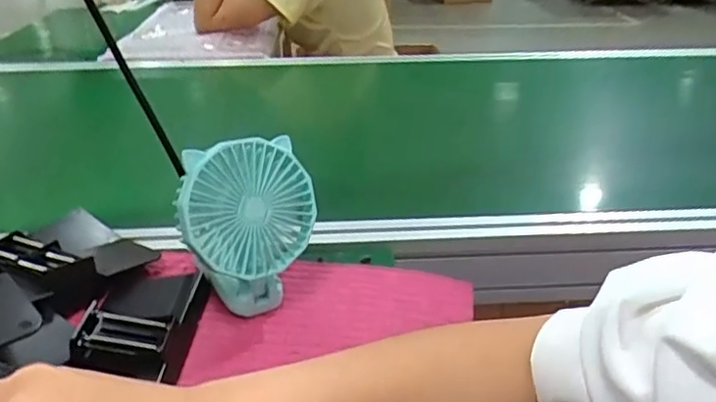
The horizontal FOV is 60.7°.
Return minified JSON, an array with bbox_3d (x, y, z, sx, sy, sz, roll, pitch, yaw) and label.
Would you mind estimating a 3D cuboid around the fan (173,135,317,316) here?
[{"bbox_3d":[-0.081,0.021,0.456,0.097,0.129,0.045,-20,34,-33],"label":"fan"}]

